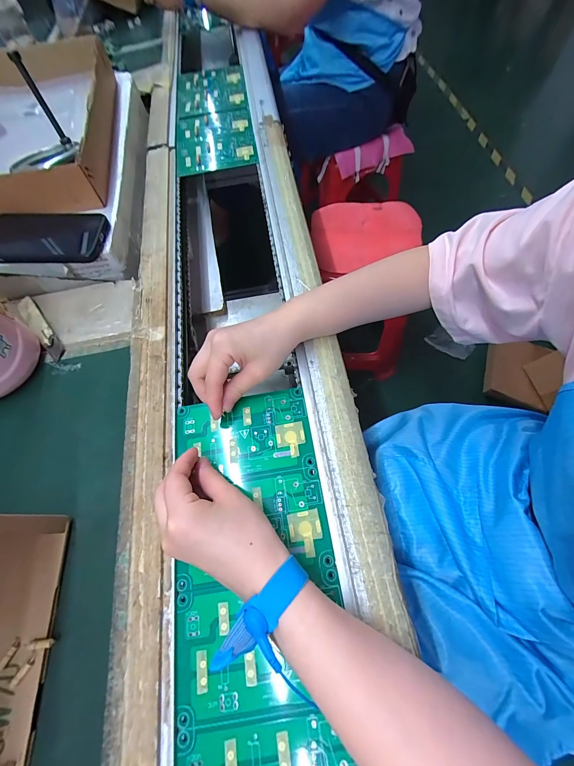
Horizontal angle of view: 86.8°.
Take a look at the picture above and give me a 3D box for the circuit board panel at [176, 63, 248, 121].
[{"bbox_3d":[-0.148,-0.567,0.589,0.129,0.013,0.179,-8,65,-1],"label":"circuit board panel"}]

